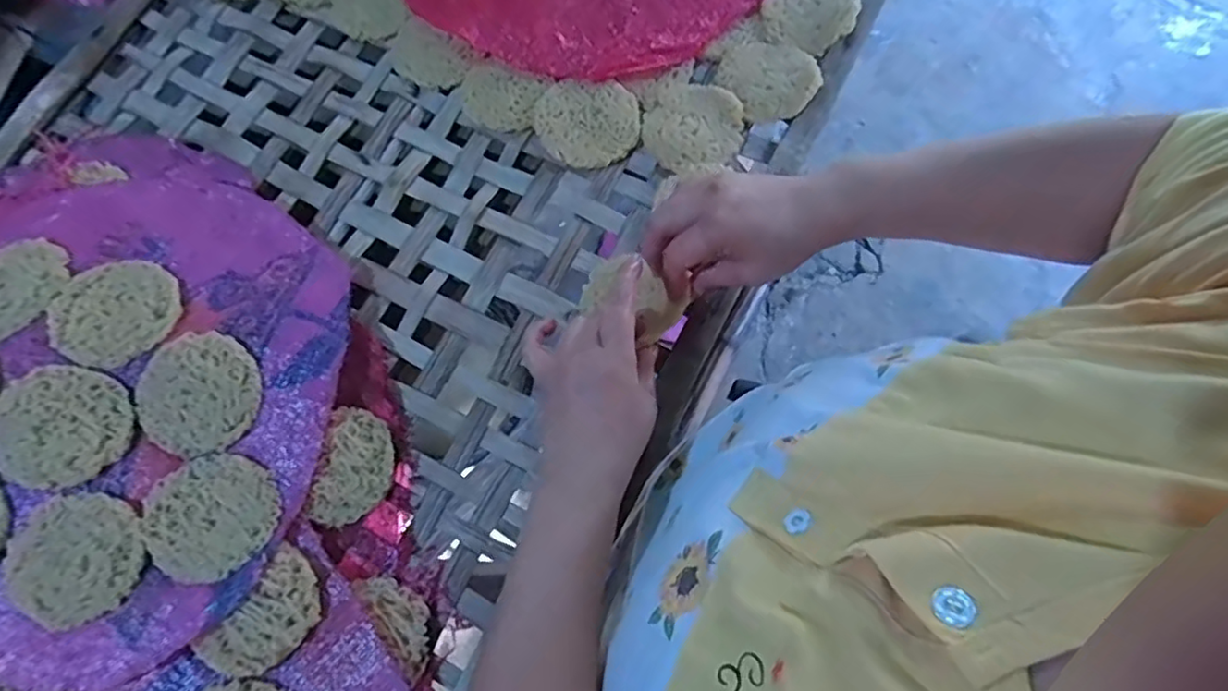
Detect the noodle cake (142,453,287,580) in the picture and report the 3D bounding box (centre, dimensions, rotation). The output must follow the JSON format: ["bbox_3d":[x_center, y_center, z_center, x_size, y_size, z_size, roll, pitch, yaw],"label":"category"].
[{"bbox_3d":[-0.260,0.111,0.410,0.079,0.017,0.076,-1,74,2],"label":"noodle cake"}]

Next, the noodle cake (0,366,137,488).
[{"bbox_3d":[-0.361,0.052,0.409,0.084,0.009,0.074,7,74,-12],"label":"noodle cake"}]

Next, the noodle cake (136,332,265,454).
[{"bbox_3d":[-0.280,0.032,0.424,0.077,0.013,0.077,-1,74,2],"label":"noodle cake"}]

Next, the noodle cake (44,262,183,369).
[{"bbox_3d":[-0.346,-0.025,0.437,0.076,0.020,0.076,-1,74,4],"label":"noodle cake"}]

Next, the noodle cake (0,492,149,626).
[{"bbox_3d":[-0.338,0.134,0.394,0.078,0.013,0.074,-1,74,2],"label":"noodle cake"}]

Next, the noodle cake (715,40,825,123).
[{"bbox_3d":[0.124,-0.216,0.501,0.070,0.010,0.075,-1,74,2],"label":"noodle cake"}]

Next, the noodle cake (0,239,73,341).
[{"bbox_3d":[-0.424,-0.040,0.443,0.076,0.009,0.077,38,74,20],"label":"noodle cake"}]

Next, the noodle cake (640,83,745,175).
[{"bbox_3d":[0.062,-0.173,0.494,0.080,0.011,0.070,-9,74,0],"label":"noodle cake"}]

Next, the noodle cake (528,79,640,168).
[{"bbox_3d":[-0.022,-0.176,0.494,0.081,0.007,0.073,2,74,3],"label":"noodle cake"}]

